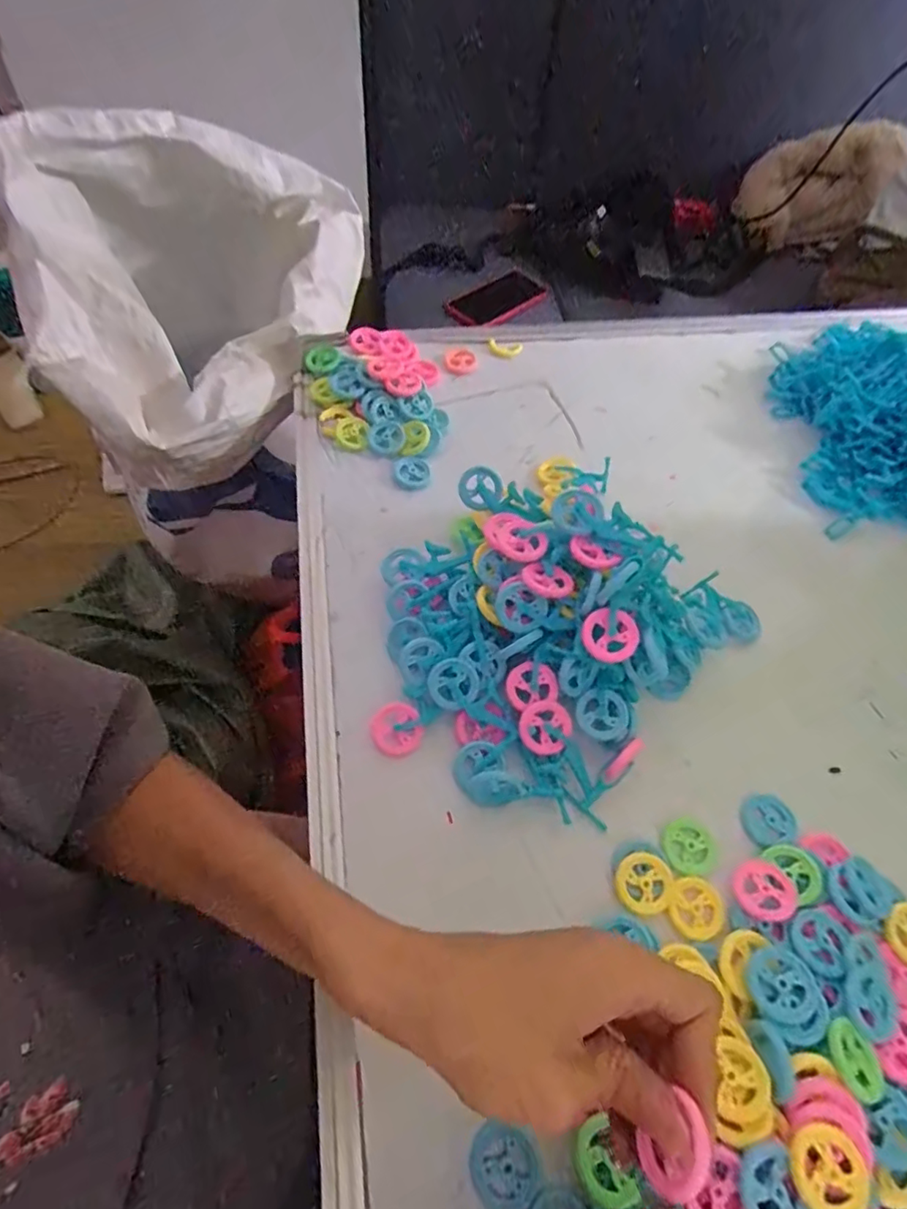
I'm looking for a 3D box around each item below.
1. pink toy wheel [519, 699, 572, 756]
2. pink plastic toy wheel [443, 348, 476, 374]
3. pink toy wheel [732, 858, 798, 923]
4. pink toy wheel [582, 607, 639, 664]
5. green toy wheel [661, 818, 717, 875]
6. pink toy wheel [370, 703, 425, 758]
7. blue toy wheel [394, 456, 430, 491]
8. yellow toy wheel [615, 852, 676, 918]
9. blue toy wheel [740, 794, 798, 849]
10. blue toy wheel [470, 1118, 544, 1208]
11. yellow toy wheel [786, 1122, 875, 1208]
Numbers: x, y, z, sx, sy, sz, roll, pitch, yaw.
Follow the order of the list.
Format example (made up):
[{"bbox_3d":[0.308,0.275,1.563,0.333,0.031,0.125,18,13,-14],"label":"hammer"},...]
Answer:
[{"bbox_3d":[0.052,0.070,0.331,0.029,0.005,0.029,0,81,-2],"label":"pink toy wheel"},{"bbox_3d":[0.007,-0.220,0.524,0.027,0.008,0.029,2,59,-3],"label":"pink plastic toy wheel"},{"bbox_3d":[0.163,0.151,0.308,0.031,0.010,0.029,2,59,-3],"label":"pink toy wheel"},{"bbox_3d":[0.085,0.017,0.316,0.029,0.004,0.030,-1,86,10],"label":"pink toy wheel"},{"bbox_3d":[0.130,0.134,0.322,0.031,0.004,0.028,-7,60,-9],"label":"green toy wheel"},{"bbox_3d":[-0.033,0.074,0.341,0.029,0.004,0.030,0,81,2],"label":"pink toy wheel"},{"bbox_3d":[-0.032,-0.103,0.452,0.027,0.005,0.029,2,59,-3],"label":"blue toy wheel"},{"bbox_3d":[0.101,0.147,0.308,0.030,0.004,0.030,-1,77,4],"label":"yellow toy wheel"},{"bbox_3d":[0.180,0.123,0.334,0.030,0.004,0.026,-10,60,-10],"label":"blue toy wheel"},{"bbox_3d":[0.023,0.246,0.255,0.029,0.008,0.029,2,59,-3],"label":"blue toy wheel"},{"bbox_3d":[0.152,0.230,0.236,0.031,0.009,0.029,2,58,-3],"label":"yellow toy wheel"}]

